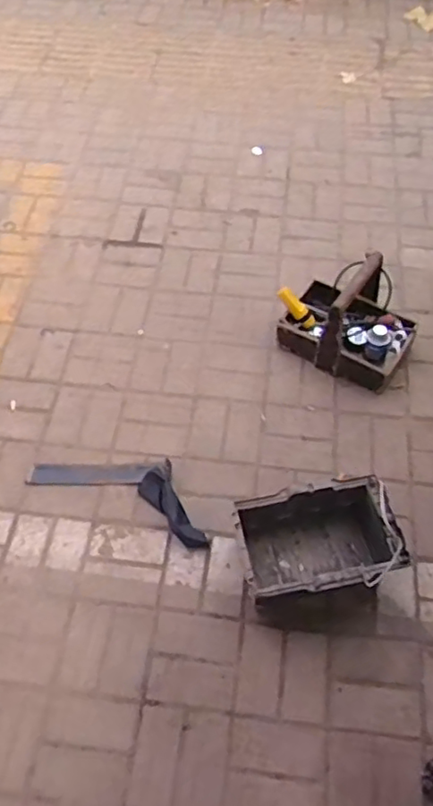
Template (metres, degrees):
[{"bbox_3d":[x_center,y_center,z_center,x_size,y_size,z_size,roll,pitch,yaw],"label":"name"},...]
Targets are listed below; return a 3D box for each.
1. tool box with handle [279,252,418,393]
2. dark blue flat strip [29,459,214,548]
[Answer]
[{"bbox_3d":[0.364,-0.246,1.740,0.357,0.253,0.219,26,60,17],"label":"tool box with handle"},{"bbox_3d":[-0.236,0.209,1.592,0.488,0.038,0.170,17,58,12],"label":"dark blue flat strip"}]

